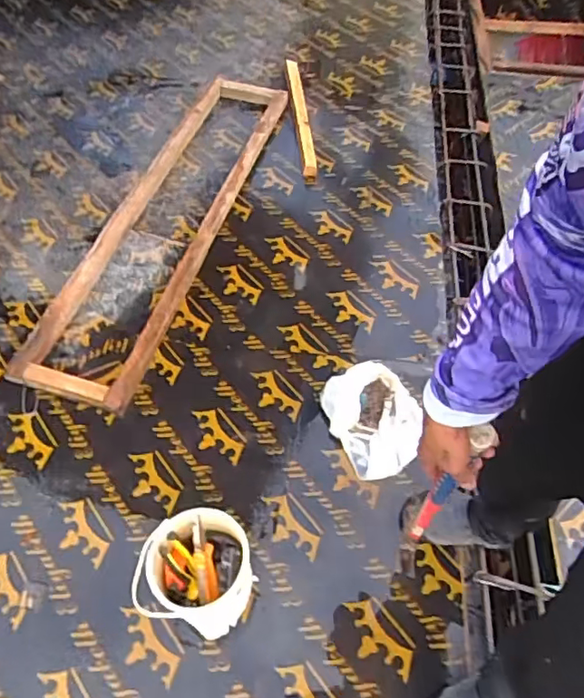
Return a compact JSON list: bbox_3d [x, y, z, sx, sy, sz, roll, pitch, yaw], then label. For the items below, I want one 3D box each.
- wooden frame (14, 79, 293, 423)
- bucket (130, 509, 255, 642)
[{"bbox_3d":[-0.353,-0.440,1.709,0.332,0.077,1.395,13,57,8],"label":"wooden frame"},{"bbox_3d":[-0.169,0.428,1.052,0.183,0.192,0.182,12,57,8],"label":"bucket"}]

